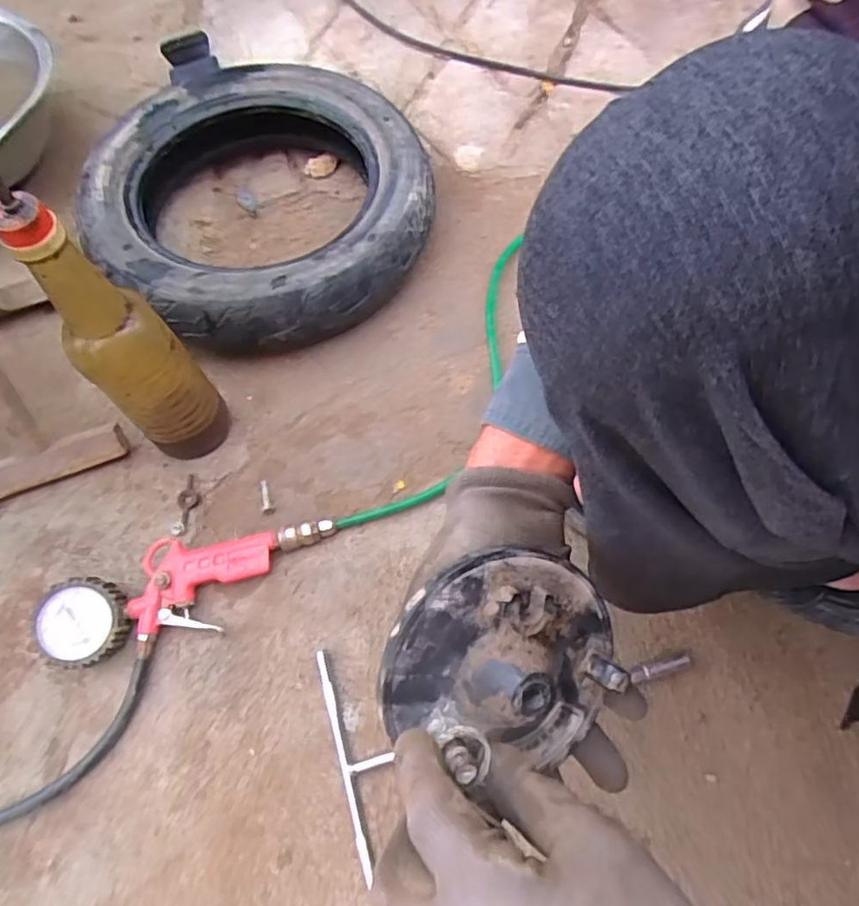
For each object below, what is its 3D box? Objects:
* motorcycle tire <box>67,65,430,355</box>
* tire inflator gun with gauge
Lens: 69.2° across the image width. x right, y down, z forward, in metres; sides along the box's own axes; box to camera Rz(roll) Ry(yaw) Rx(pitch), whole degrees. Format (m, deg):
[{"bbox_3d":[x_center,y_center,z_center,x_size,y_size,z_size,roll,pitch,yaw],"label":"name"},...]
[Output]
[{"bbox_3d":[-0.183,-0.277,0.705,0.359,0.120,0.357,-2,58,3],"label":"motorcycle tire"},{"bbox_3d":[-0.202,0.108,0.530,0.243,0.040,0.079,-19,59,-8],"label":"tire inflator gun with gauge"}]

